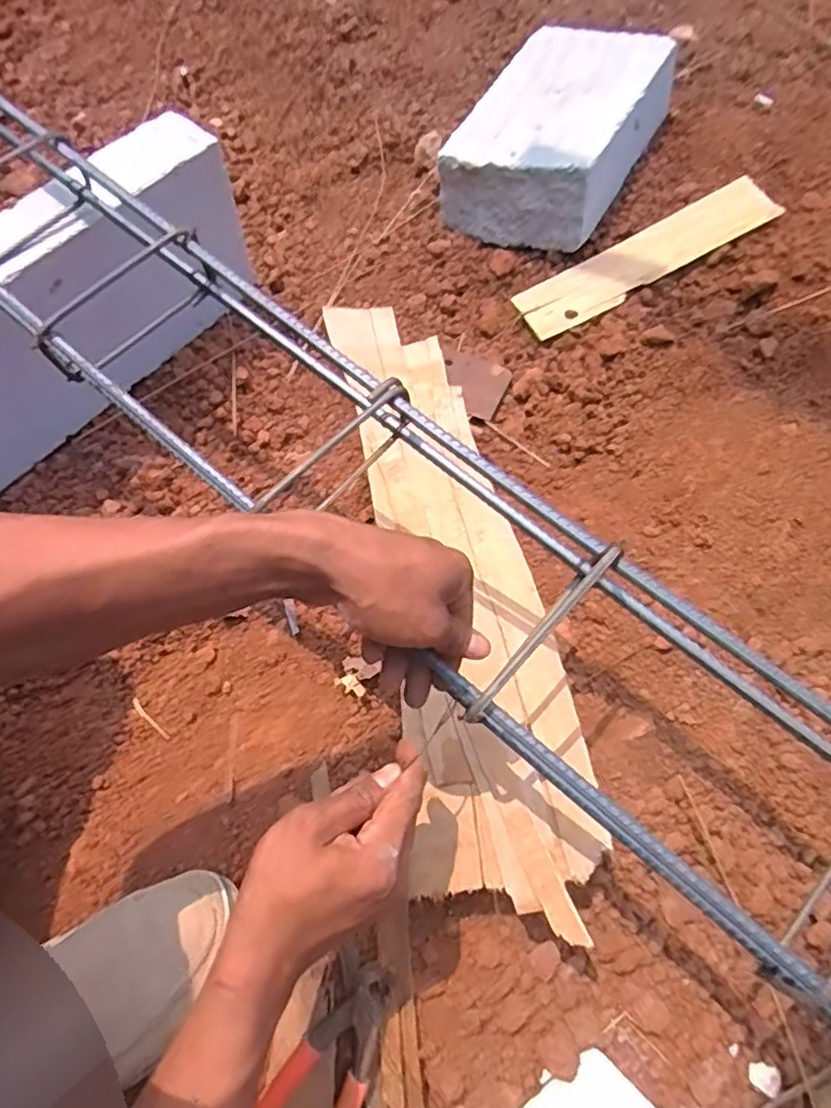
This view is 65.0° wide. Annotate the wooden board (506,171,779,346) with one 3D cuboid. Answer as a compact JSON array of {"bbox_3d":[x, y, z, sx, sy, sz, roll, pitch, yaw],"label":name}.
[{"bbox_3d":[0.278,-0.363,0.805,0.306,0.005,0.086,-25,63,10],"label":"wooden board"}]

